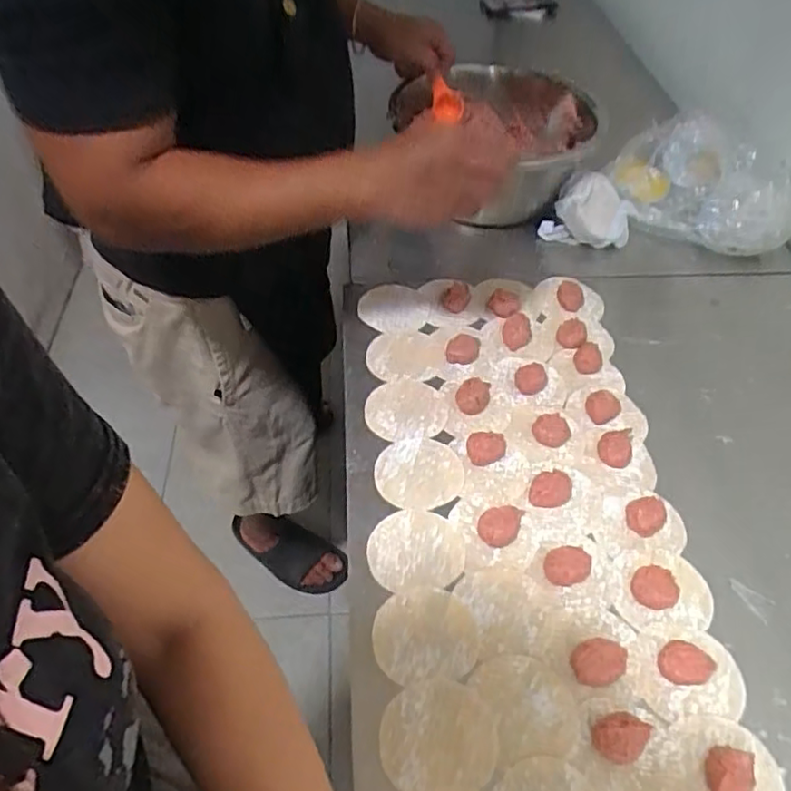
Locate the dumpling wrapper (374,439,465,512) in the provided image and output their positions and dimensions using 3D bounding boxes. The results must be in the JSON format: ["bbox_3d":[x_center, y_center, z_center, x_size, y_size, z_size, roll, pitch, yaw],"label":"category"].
[{"bbox_3d":[0.024,0.077,0.619,0.086,0.005,0.078,-6,50,-7],"label":"dumpling wrapper"}]

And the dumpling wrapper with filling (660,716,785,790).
[{"bbox_3d":[0.236,0.268,0.447,0.085,0.020,0.072,4,50,1],"label":"dumpling wrapper with filling"}]

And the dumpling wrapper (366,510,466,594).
[{"bbox_3d":[0.019,0.137,0.560,0.085,0.005,0.073,-1,53,-4],"label":"dumpling wrapper"}]

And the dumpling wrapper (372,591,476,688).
[{"bbox_3d":[0.025,0.195,0.511,0.083,0.004,0.071,-4,50,-6],"label":"dumpling wrapper"}]

